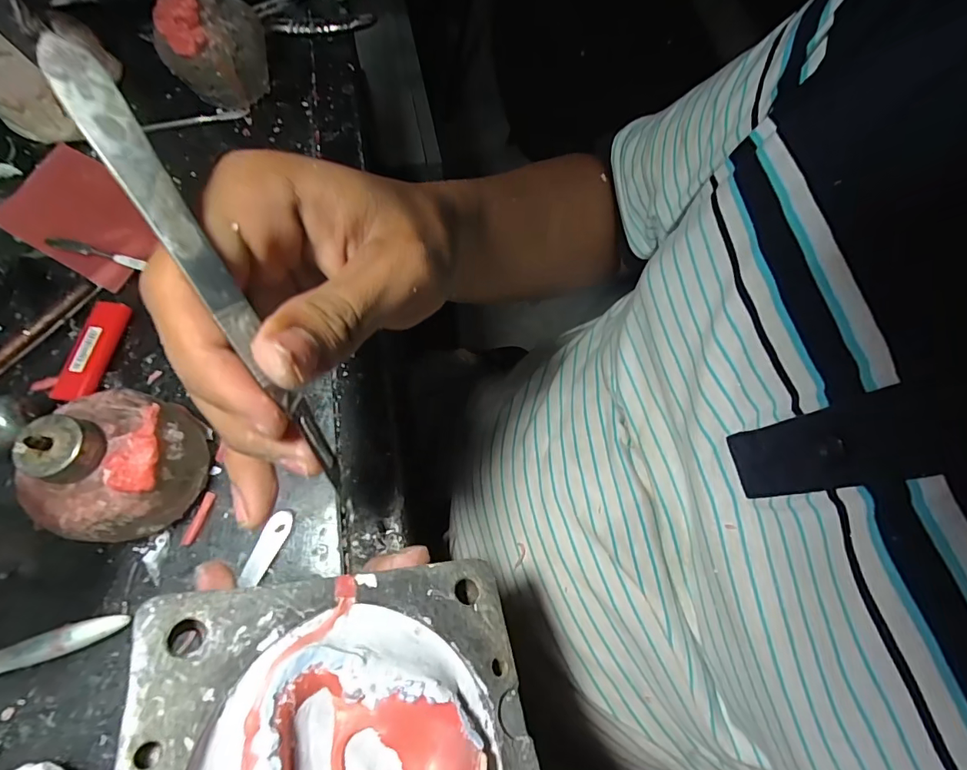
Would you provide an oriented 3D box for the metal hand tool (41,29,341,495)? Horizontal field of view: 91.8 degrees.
[{"bbox_3d":[-0.073,-0.026,0.130,0.011,0.005,0.128,-30,107,-13],"label":"metal hand tool"}]

